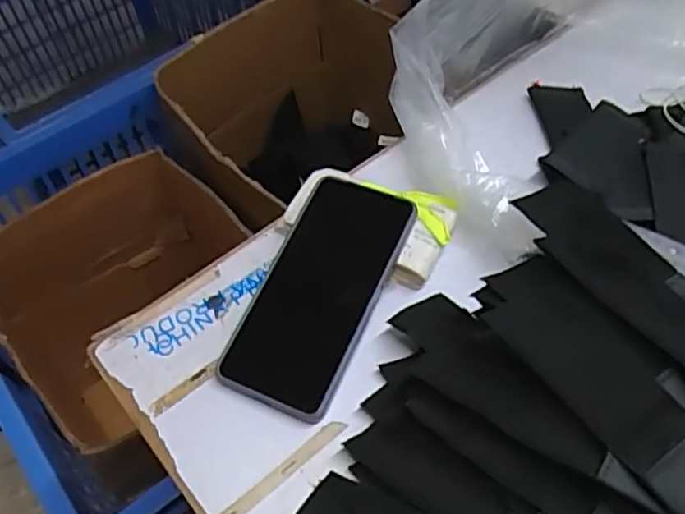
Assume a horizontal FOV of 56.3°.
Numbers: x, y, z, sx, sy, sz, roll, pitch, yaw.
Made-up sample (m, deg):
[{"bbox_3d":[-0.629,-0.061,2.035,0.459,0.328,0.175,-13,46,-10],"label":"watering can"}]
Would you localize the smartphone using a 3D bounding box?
[{"bbox_3d":[-0.019,0.021,0.438,0.089,0.016,0.166,15,65,27],"label":"smartphone"}]

